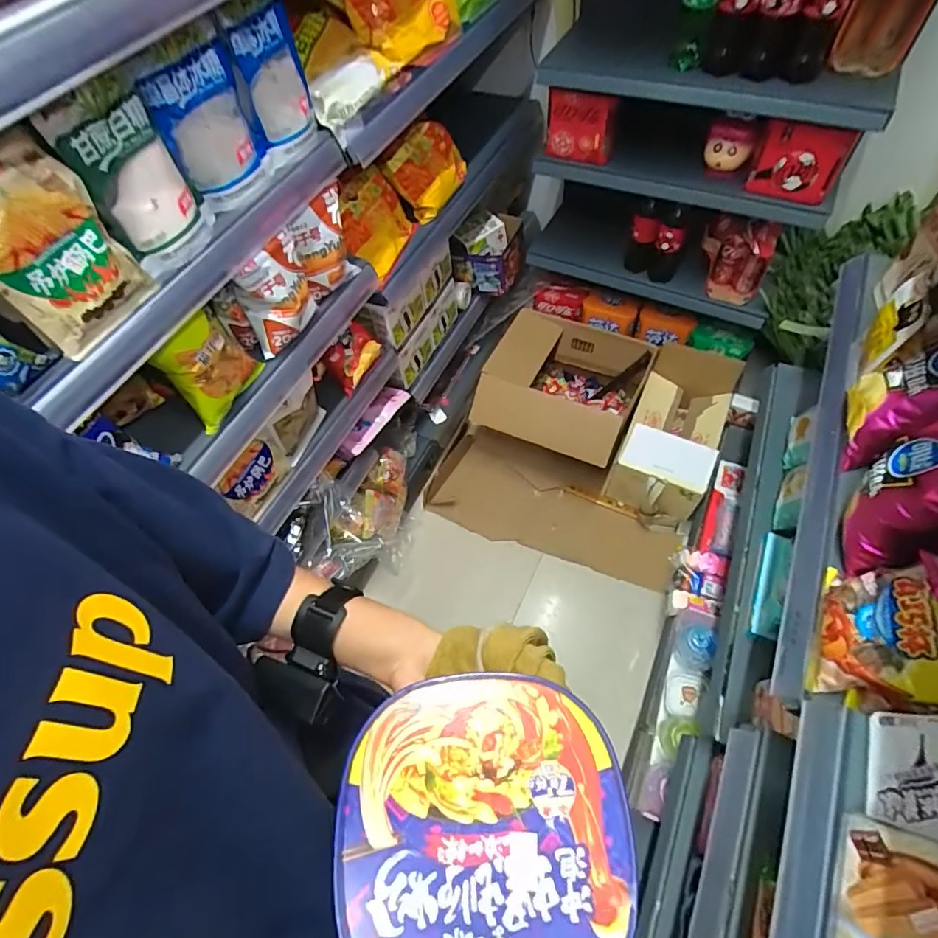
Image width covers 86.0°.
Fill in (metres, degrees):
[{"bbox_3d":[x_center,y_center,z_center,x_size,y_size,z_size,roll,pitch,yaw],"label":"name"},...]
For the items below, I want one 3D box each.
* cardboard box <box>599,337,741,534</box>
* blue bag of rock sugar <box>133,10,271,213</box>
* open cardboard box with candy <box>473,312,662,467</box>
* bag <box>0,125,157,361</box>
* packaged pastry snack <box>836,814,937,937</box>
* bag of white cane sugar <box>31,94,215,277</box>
[{"bbox_3d":[0.605,-0.094,1.501,0.248,0.267,0.486,21,63,16],"label":"cardboard box"},{"bbox_3d":[-0.331,-0.440,0.643,0.043,0.174,0.118,20,63,16],"label":"blue bag of rock sugar"},{"bbox_3d":[0.286,-0.243,1.541,0.416,0.281,0.407,24,64,17],"label":"open cardboard box with candy"},{"bbox_3d":[-0.438,-0.227,0.527,0.049,0.180,0.131,19,62,15],"label":"bag"},{"bbox_3d":[0.344,0.342,0.386,0.035,0.101,0.103,30,64,-2],"label":"packaged pastry snack"},{"bbox_3d":[-0.379,-0.334,0.586,0.036,0.180,0.123,24,64,23],"label":"bag of white cane sugar"}]

